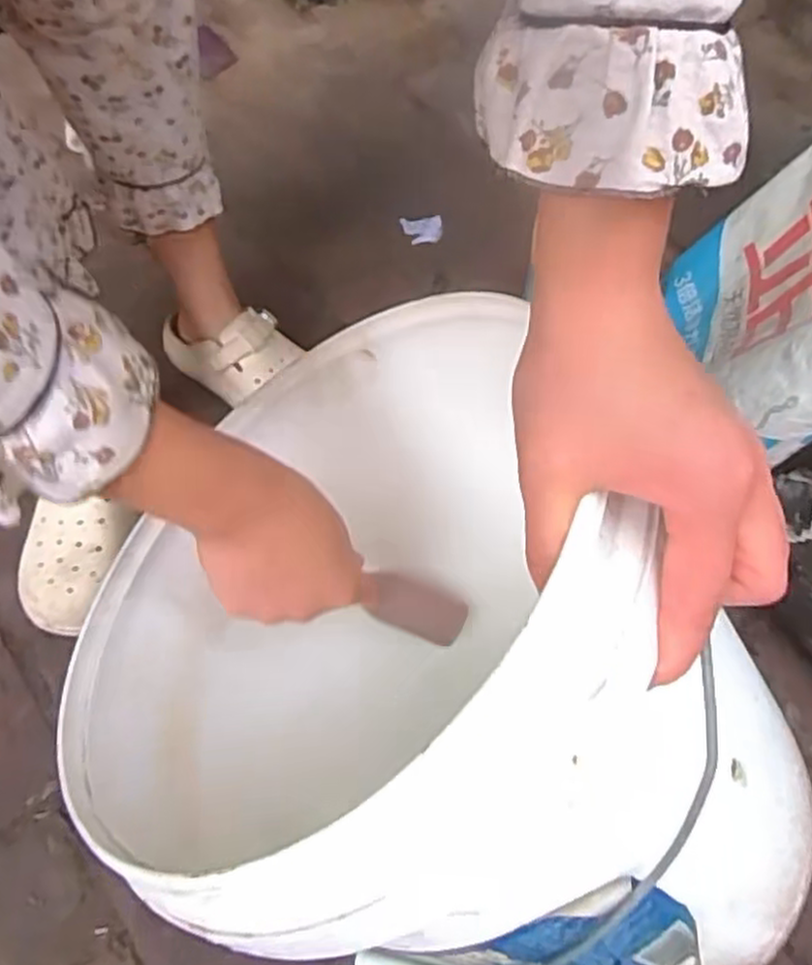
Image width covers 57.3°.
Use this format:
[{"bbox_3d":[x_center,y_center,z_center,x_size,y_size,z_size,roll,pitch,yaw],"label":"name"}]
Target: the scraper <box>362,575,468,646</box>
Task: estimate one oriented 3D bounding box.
[{"bbox_3d":[0.008,0.096,0.571,0.075,0.004,0.040,26,97,-6],"label":"scraper"}]

